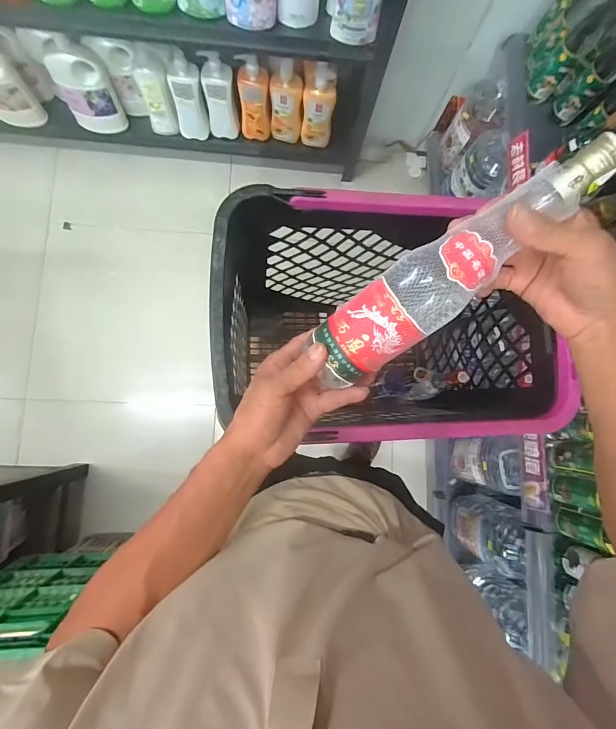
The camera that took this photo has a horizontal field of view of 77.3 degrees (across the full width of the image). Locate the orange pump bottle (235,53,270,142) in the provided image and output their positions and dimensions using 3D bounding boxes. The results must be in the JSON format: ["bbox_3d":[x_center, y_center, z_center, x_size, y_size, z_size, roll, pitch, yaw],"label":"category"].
[{"bbox_3d":[-0.158,-0.773,1.130,0.085,0.233,0.064,-2,82,-5],"label":"orange pump bottle"}]

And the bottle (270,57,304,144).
[{"bbox_3d":[-0.062,-0.754,1.120,0.086,0.221,0.070,-2,82,-5],"label":"bottle"}]

